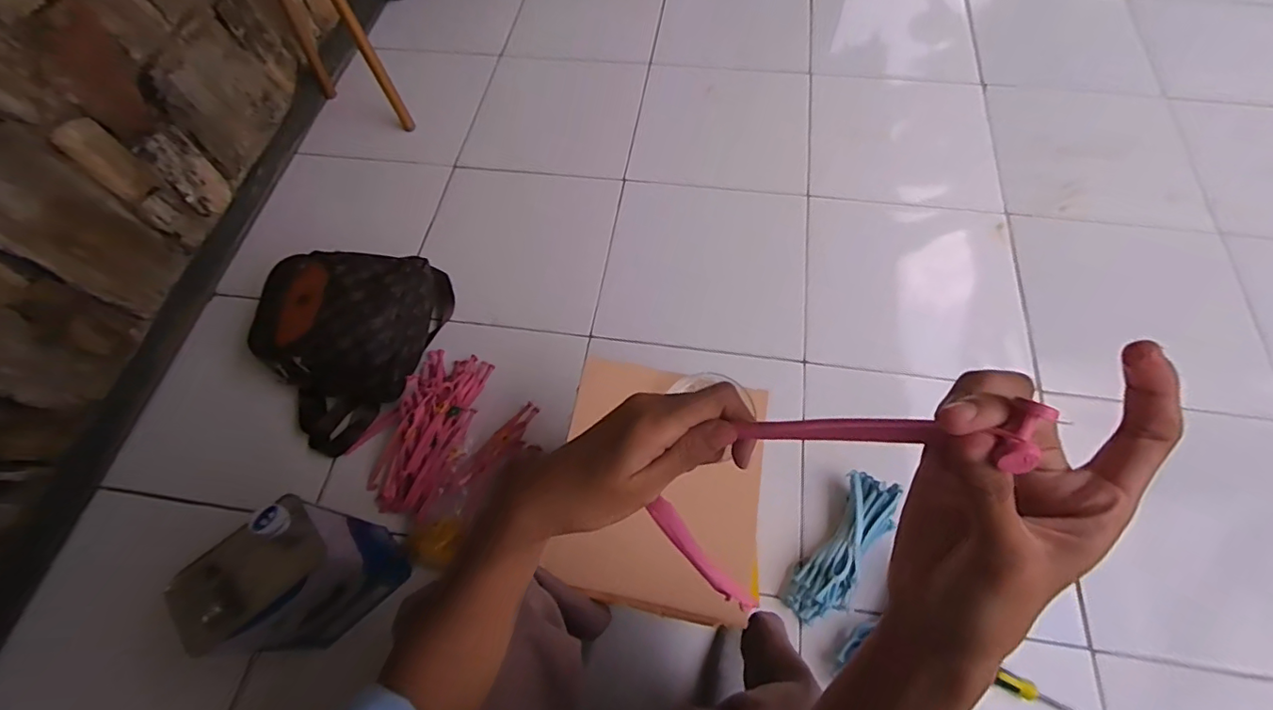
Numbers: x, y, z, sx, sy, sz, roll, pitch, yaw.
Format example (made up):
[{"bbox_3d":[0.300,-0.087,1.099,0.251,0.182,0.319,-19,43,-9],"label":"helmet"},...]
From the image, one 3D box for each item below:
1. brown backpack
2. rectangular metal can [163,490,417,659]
[{"bbox_3d":[-0.476,-0.010,0.925,0.301,0.143,0.323,-10,80,-11],"label":"brown backpack"},{"bbox_3d":[-0.436,0.294,0.712,0.161,0.266,0.110,-42,68,-16],"label":"rectangular metal can"}]

